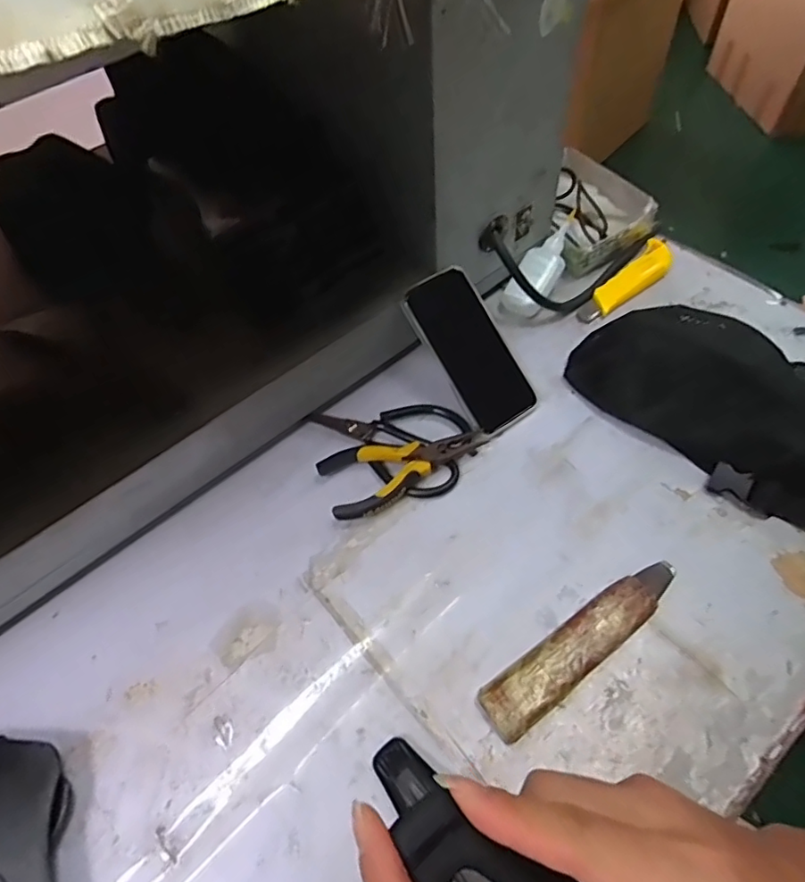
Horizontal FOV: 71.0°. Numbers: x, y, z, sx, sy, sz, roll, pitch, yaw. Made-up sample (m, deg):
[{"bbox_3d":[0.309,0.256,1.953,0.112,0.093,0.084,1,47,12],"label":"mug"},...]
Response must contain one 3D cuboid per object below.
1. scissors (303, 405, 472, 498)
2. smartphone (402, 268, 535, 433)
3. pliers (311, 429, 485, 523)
[{"bbox_3d":[-0.020,-0.002,0.564,0.162,0.013,0.095,14,57,14],"label":"scissors"},{"bbox_3d":[0.068,-0.089,0.558,0.077,0.016,0.164,-32,92,-16],"label":"smartphone"},{"bbox_3d":[0.006,0.023,0.539,0.159,0.028,0.069,-21,56,-9],"label":"pliers"}]

